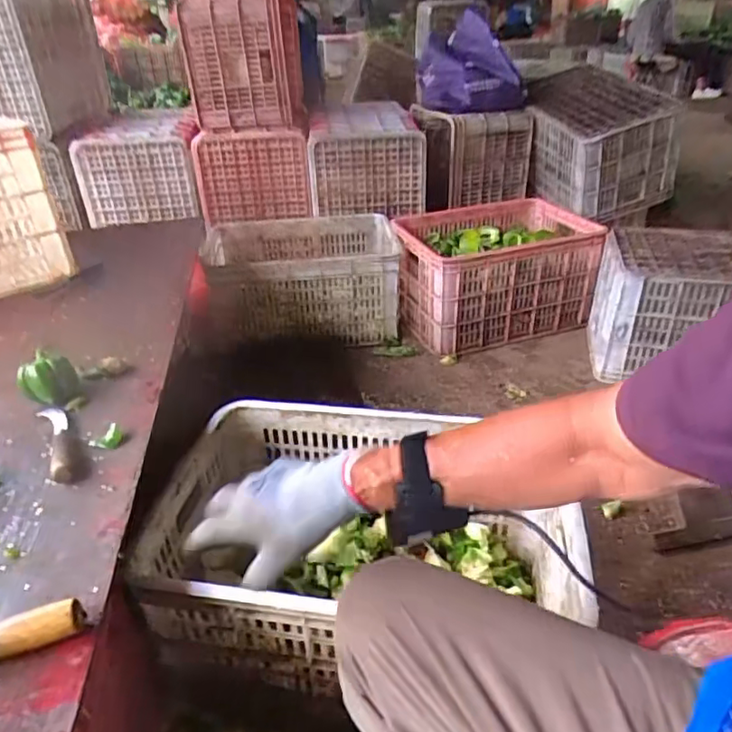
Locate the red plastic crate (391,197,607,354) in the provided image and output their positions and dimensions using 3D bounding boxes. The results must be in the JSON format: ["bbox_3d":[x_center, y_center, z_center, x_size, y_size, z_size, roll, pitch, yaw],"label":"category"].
[{"bbox_3d":[0.350,-0.246,1.601,0.514,0.279,0.305,-12,34,-14],"label":"red plastic crate"}]

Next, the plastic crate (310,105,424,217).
[{"bbox_3d":[0.005,-0.629,1.778,0.329,0.229,0.416,-1,32,2],"label":"plastic crate"}]

